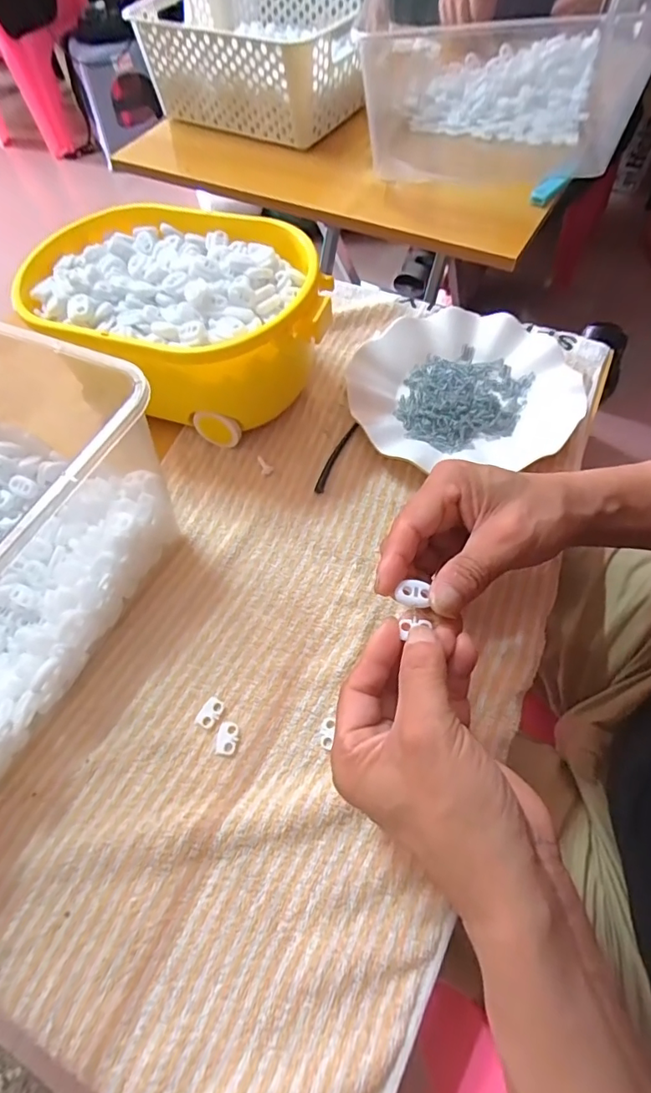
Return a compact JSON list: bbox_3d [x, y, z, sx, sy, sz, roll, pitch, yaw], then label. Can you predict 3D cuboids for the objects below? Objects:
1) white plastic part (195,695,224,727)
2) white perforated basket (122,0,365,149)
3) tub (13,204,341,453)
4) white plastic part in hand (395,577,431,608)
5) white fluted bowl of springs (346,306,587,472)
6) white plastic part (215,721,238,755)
[{"bbox_3d":[-0.074,0.105,0.312,0.013,0.004,0.019,22,64,16],"label":"white plastic part"},{"bbox_3d":[-0.092,-0.683,0.691,0.308,0.115,0.197,29,67,19],"label":"white perforated basket"},{"bbox_3d":[-0.112,-0.178,0.412,0.251,0.102,0.181,27,66,18],"label":"tub"},{"bbox_3d":[0.049,0.026,0.273,0.018,0.005,0.014,11,62,10],"label":"white plastic part in hand"},{"bbox_3d":[0.113,-0.138,0.420,0.181,0.027,0.156,-6,60,1],"label":"white fluted bowl of springs"},{"bbox_3d":[-0.061,0.118,0.304,0.013,0.004,0.019,1,61,5],"label":"white plastic part"}]

